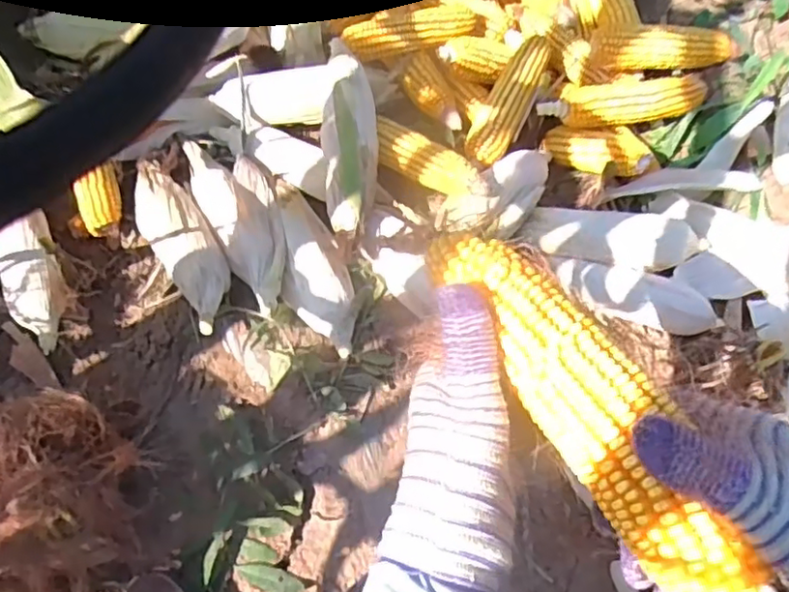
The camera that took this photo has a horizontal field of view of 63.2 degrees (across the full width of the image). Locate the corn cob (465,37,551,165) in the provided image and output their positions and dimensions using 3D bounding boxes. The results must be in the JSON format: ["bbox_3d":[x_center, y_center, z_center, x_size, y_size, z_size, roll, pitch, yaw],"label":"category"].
[{"bbox_3d":[0.141,-0.242,0.791,0.053,0.039,0.177,27,87,10],"label":"corn cob"}]

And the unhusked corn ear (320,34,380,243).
[{"bbox_3d":[-0.053,-0.186,0.751,0.063,0.081,0.249,-1,63,-4],"label":"unhusked corn ear"}]

